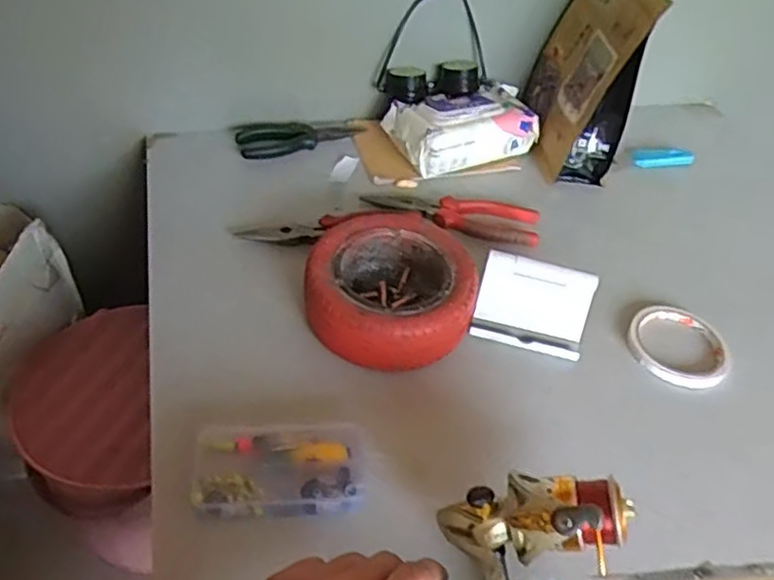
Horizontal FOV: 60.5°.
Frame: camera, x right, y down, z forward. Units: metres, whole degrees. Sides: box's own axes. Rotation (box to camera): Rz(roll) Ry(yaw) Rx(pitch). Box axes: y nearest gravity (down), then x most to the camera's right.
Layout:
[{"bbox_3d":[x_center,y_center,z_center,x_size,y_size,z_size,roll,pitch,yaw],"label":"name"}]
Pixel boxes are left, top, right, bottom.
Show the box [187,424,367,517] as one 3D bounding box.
[{"bbox_3d":[-0.077,0.135,0.496,0.127,0.030,0.069,-2,45,-10],"label":"box"}]

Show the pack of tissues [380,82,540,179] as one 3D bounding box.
[{"bbox_3d":[0.091,-0.190,0.779,0.169,0.062,0.091,-14,48,-21],"label":"pack of tissues"}]

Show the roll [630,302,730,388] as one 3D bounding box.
[{"bbox_3d":[0.274,0.055,0.626,0.092,0.018,0.089,4,44,-4],"label":"roll"}]

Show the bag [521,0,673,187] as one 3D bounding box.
[{"bbox_3d":[0.221,-0.244,0.748,0.077,0.212,0.156,2,44,-6],"label":"bag"}]

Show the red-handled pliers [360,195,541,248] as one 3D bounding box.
[{"bbox_3d":[0.070,-0.083,0.713,0.185,0.012,0.049,10,44,2],"label":"red-handled pliers"}]

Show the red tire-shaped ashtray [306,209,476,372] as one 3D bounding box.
[{"bbox_3d":[0.002,-0.002,0.594,0.146,0.056,0.154,4,44,-4],"label":"red tire-shaped ashtray"}]

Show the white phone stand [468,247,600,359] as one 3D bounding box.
[{"bbox_3d":[0.132,0.016,0.600,0.099,0.067,0.053,15,45,7],"label":"white phone stand"}]

